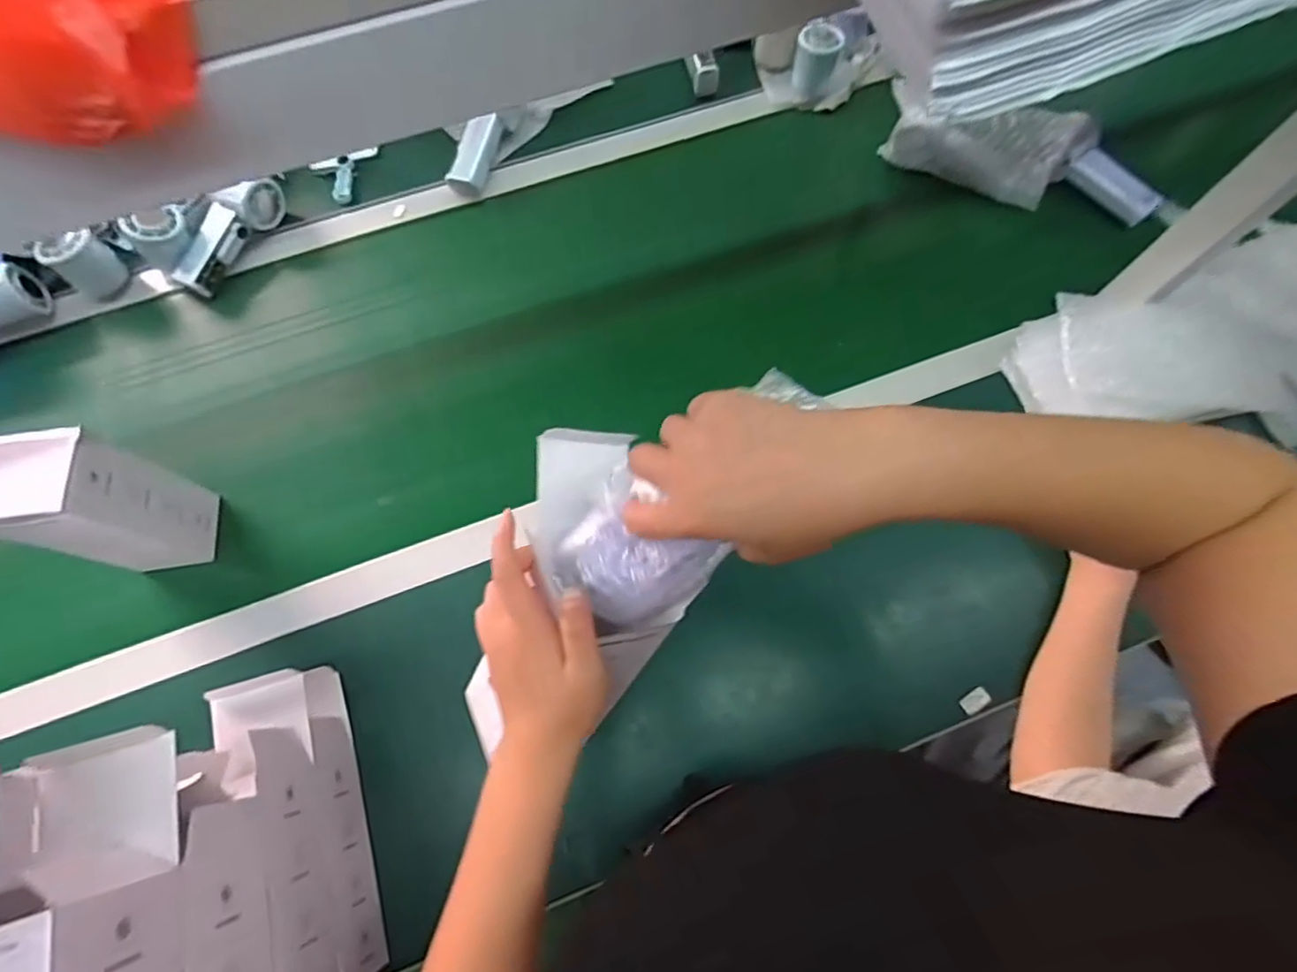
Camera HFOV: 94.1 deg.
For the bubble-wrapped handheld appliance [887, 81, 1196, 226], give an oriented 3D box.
[{"bbox_3d":[0.451,-0.404,0.716,0.323,0.092,0.097,22,69,7],"label":"bubble-wrapped handheld appliance"}]

